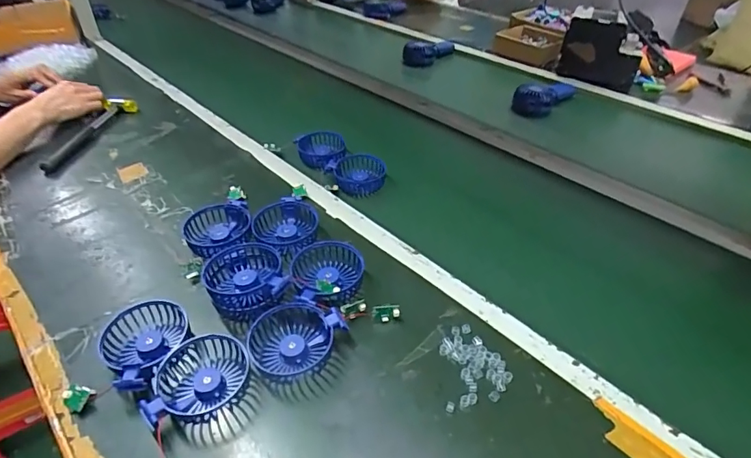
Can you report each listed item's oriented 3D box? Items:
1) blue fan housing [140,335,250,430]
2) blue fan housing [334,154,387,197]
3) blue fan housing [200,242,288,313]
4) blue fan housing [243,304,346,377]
[{"bbox_3d":[-0.180,0.156,0.468,0.096,0.043,0.087,-6,41,-8],"label":"blue fan housing"},{"bbox_3d":[-0.029,-0.094,0.794,0.091,0.040,0.086,1,40,0],"label":"blue fan housing"},{"bbox_3d":[-0.156,0.057,0.543,0.089,0.039,0.090,1,40,0],"label":"blue fan housing"},{"bbox_3d":[-0.086,0.124,0.501,0.103,0.040,0.081,3,40,2],"label":"blue fan housing"}]

